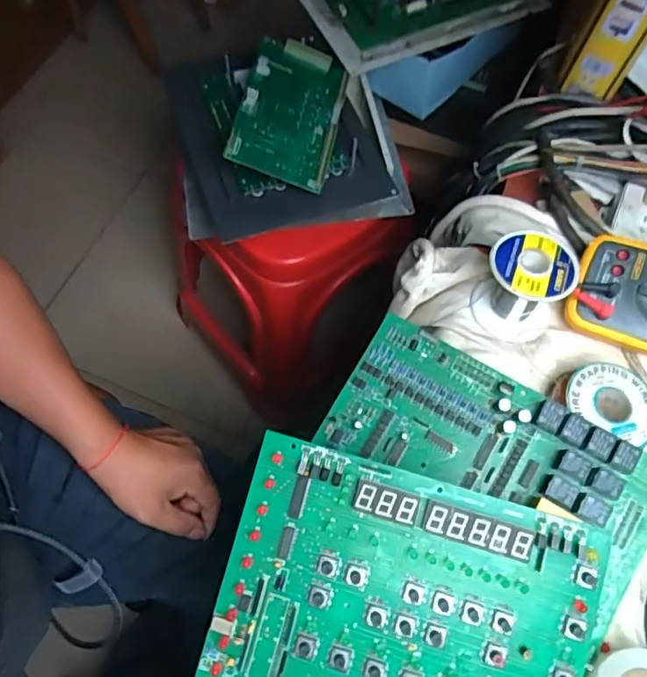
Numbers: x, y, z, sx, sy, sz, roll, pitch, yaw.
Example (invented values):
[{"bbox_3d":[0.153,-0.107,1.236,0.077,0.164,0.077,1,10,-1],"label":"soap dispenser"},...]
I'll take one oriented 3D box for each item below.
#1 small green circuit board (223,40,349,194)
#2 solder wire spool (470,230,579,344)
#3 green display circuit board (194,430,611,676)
[{"bbox_3d":[-0.039,-0.279,0.680,0.116,0.018,0.203,16,71,-10],"label":"small green circuit board"},{"bbox_3d":[0.158,-0.040,0.447,0.066,0.071,0.060,1,65,-2],"label":"solder wire spool"},{"bbox_3d":[0.046,0.163,0.333,0.214,0.009,0.157,15,84,7],"label":"green display circuit board"}]

